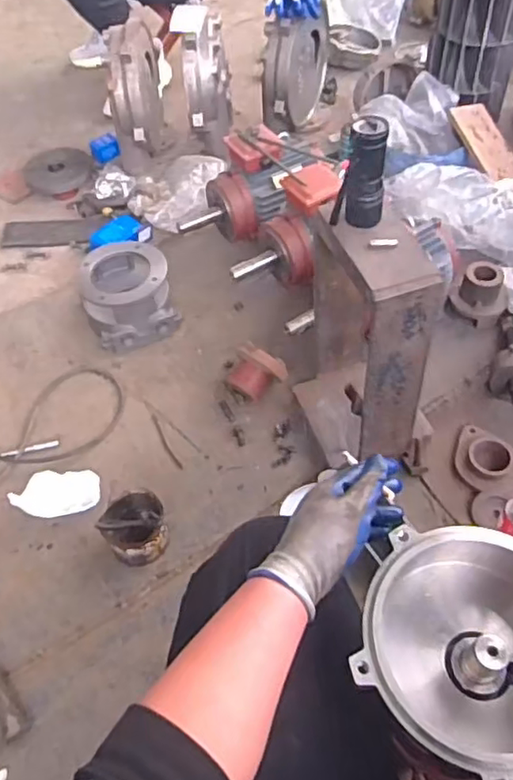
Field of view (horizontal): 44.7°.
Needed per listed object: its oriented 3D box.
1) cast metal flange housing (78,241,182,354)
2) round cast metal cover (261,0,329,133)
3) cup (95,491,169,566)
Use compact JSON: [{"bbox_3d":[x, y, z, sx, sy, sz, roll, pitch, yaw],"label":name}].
[{"bbox_3d":[-0.281,-0.215,1.342,0.182,0.138,0.224,-17,54,-9],"label":"cast metal flange housing"},{"bbox_3d":[0.100,-0.848,1.673,0.089,0.290,0.290,20,57,18],"label":"round cast metal cover"},{"bbox_3d":[-0.195,0.233,1.039,0.104,0.087,0.089,-33,58,-19],"label":"cup"}]

